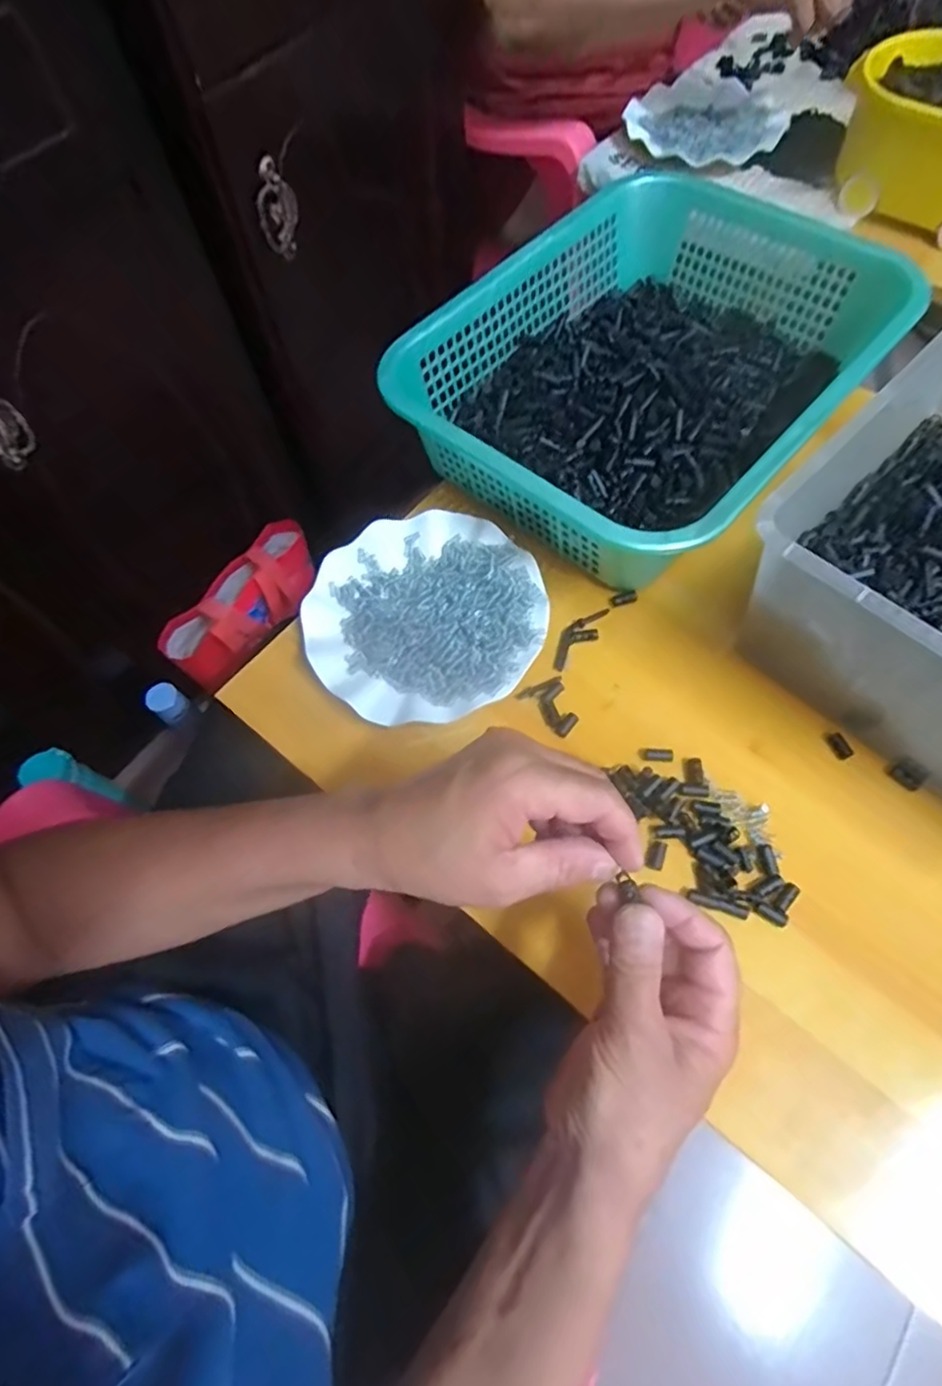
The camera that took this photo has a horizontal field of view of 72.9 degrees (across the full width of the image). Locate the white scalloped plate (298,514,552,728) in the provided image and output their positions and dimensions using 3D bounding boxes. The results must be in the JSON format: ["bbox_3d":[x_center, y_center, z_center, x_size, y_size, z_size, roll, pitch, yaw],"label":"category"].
[{"bbox_3d":[-0.035,-0.063,0.494,0.178,0.019,0.179,-1,64,2],"label":"white scalloped plate"}]

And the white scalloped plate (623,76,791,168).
[{"bbox_3d":[0.282,-0.702,0.784,0.186,0.019,0.186,-1,64,2],"label":"white scalloped plate"}]

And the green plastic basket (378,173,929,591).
[{"bbox_3d":[0.157,-0.281,0.542,0.292,0.083,0.374,39,72,19],"label":"green plastic basket"}]

